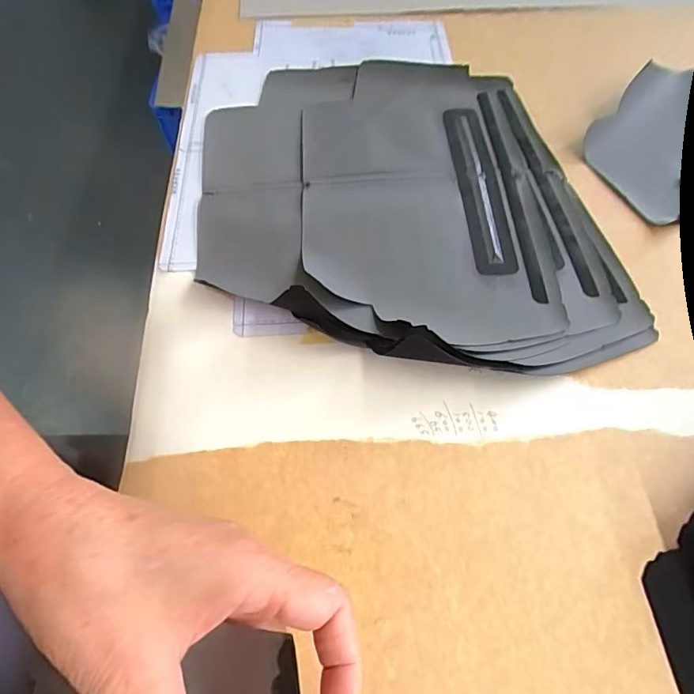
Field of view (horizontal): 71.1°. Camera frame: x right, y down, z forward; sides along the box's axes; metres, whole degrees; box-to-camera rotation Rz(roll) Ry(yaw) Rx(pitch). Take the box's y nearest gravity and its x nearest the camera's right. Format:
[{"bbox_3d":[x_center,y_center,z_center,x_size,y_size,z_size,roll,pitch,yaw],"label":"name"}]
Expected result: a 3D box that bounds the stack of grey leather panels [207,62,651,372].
[{"bbox_3d":[0.034,-0.119,0.362,0.282,0.029,0.307,-7,60,-4],"label":"stack of grey leather panels"}]

